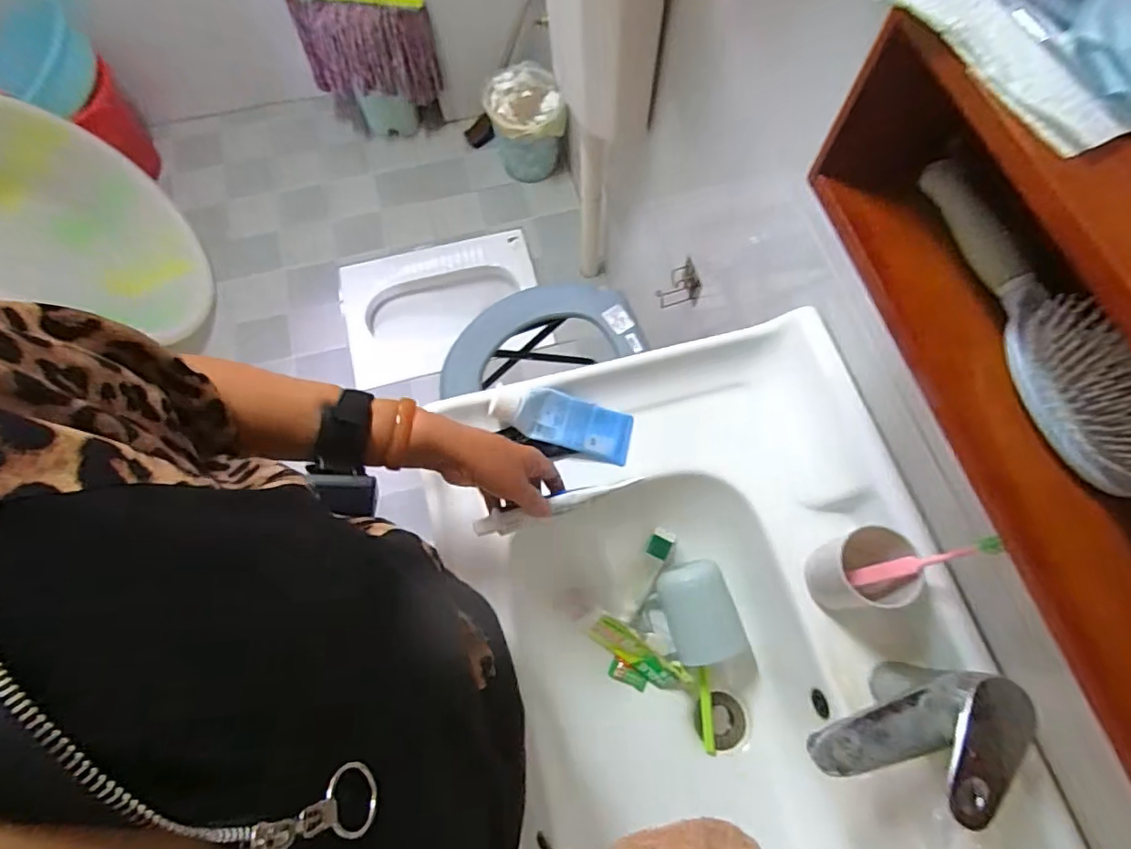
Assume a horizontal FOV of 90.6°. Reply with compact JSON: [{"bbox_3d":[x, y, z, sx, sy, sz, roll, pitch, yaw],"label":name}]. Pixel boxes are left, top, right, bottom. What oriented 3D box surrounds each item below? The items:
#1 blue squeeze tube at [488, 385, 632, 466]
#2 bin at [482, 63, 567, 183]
[{"bbox_3d":[-0.001,-0.004,0.622,0.161,0.028,0.059,17,67,-15],"label":"blue squeeze tube"},{"bbox_3d":[-0.117,-0.875,1.676,0.220,0.245,0.242,-9,68,-3],"label":"bin"}]

